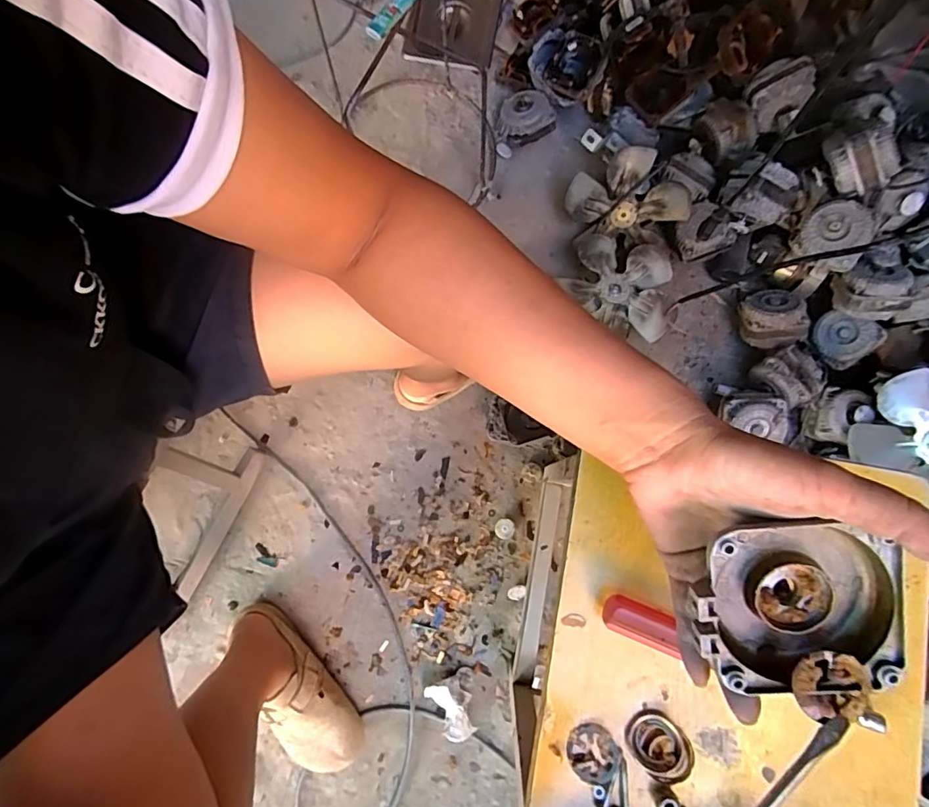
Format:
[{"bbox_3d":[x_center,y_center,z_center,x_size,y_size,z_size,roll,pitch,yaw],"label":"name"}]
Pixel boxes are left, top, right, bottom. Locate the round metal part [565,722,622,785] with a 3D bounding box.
[{"bbox_3d":[0.084,0.228,0.334,0.034,0.005,0.034,0,79,-1],"label":"round metal part"}]

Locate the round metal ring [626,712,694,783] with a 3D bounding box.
[{"bbox_3d":[0.126,0.222,0.329,0.034,0.012,0.042,-40,82,-7],"label":"round metal ring"}]

